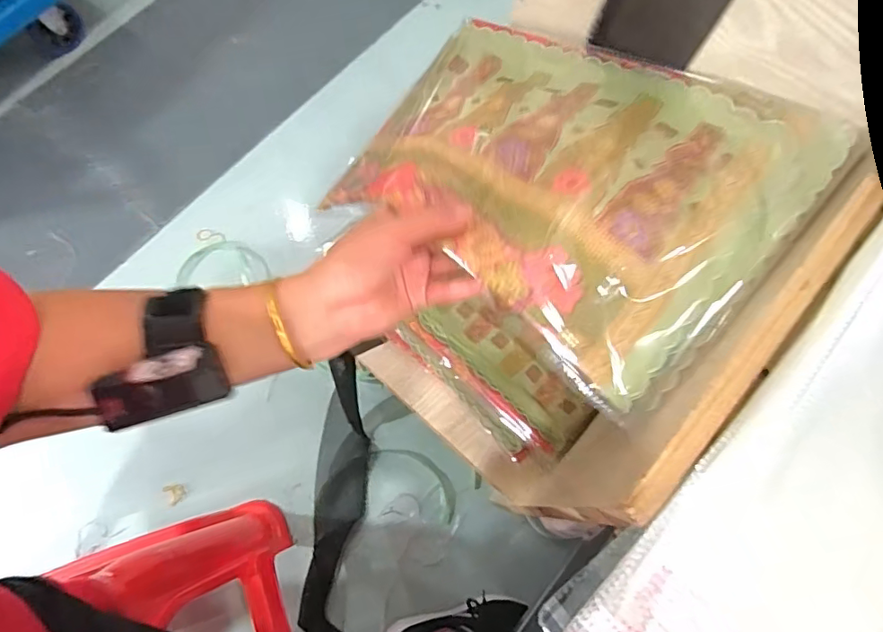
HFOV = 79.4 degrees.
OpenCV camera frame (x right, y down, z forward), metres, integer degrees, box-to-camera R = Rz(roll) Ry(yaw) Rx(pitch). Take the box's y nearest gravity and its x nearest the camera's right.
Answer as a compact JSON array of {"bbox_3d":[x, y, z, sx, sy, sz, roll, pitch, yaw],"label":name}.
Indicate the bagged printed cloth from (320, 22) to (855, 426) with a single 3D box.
[{"bbox_3d":[0.083,-0.117,0.416,0.331,0.043,0.242,37,74,24],"label":"bagged printed cloth"}]

